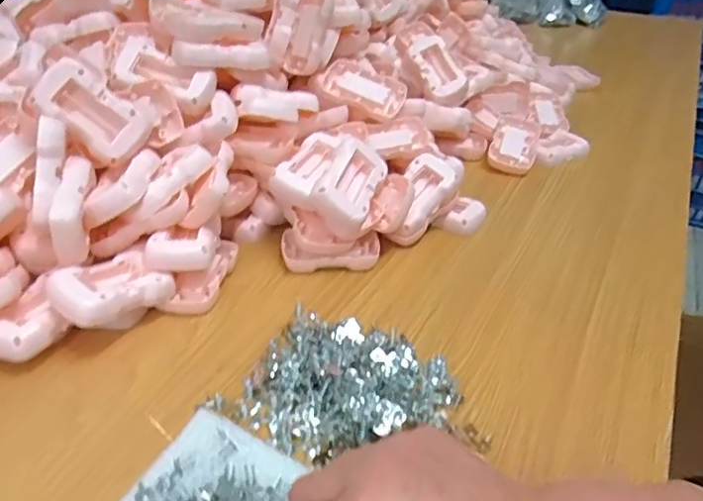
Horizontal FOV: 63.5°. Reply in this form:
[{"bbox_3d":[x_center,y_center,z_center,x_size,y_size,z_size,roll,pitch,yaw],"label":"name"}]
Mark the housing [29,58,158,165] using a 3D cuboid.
[{"bbox_3d":[-0.208,-0.117,0.464,0.063,0.084,0.016,-55,23,-14],"label":"housing"}]

